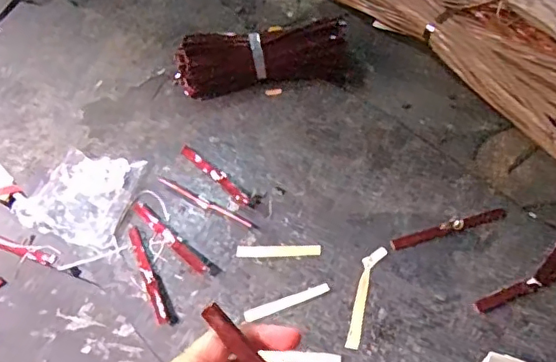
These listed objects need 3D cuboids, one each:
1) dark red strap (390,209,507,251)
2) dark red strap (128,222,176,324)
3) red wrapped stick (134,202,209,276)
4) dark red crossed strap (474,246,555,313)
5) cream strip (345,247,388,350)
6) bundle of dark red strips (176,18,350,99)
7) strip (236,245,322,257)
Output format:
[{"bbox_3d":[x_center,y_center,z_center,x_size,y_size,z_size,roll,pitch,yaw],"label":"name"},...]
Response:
[{"bbox_3d":[0.204,0.056,0.667,0.141,0.010,0.014,-13,54,-6],"label":"dark red strap"},{"bbox_3d":[-0.155,0.112,0.665,0.019,0.004,0.139,-24,56,-14],"label":"dark red strap"},{"bbox_3d":[-0.135,0.070,0.692,0.137,0.004,0.015,38,64,26],"label":"red wrapped stick"},{"bbox_3d":[0.306,0.093,0.622,0.202,0.020,0.046,-34,59,-20],"label":"dark red crossed strap"},{"bbox_3d":[0.098,0.130,0.637,0.022,0.006,0.126,16,56,14],"label":"cream strip"},{"bbox_3d":[-0.024,-0.179,0.836,0.255,0.066,0.061,-13,53,-6],"label":"bundle of dark red strips"},{"bbox_3d":[0.001,0.084,0.677,0.100,0.004,0.014,-2,63,3],"label":"strip"}]

